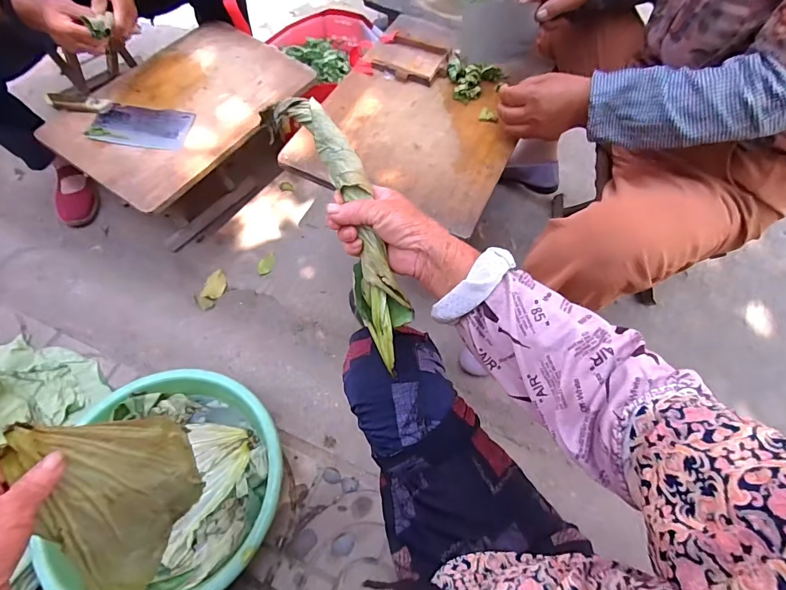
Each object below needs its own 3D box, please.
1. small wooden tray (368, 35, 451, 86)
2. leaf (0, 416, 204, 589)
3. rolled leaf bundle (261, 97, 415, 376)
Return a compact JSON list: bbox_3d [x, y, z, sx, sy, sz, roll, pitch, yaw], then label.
[{"bbox_3d":[0.035,-0.440,0.773,0.140,0.031,0.104,15,59,9],"label":"small wooden tray"},{"bbox_3d":[-0.269,0.201,0.391,0.044,0.242,0.176,12,59,7],"label":"leaf"},{"bbox_3d":[-0.050,-0.072,0.426,0.067,0.066,0.301,-21,88,-13],"label":"rolled leaf bundle"}]

